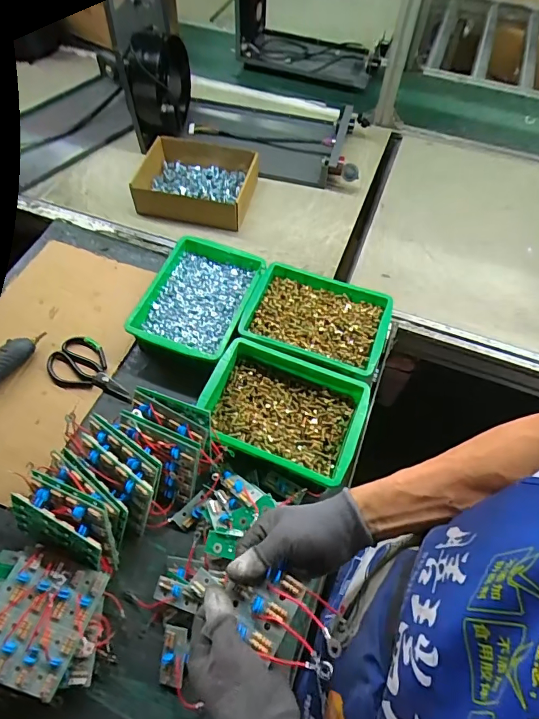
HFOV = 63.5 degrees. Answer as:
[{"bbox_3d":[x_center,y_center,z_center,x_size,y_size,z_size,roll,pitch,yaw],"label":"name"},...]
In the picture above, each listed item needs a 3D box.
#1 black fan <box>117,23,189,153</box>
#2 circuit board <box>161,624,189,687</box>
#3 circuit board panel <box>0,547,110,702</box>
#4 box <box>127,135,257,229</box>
[{"bbox_3d":[-0.265,-0.640,1.041,0.094,0.226,0.168,14,58,6],"label":"black fan"},{"bbox_3d":[-0.121,0.377,0.554,0.030,0.018,0.064,4,73,-1],"label":"circuit board"},{"bbox_3d":[-0.282,0.312,0.529,0.115,0.026,0.135,17,58,7],"label":"circuit board panel"},{"bbox_3d":[-0.168,-0.405,0.997,0.265,0.067,0.212,9,57,2],"label":"box"}]

